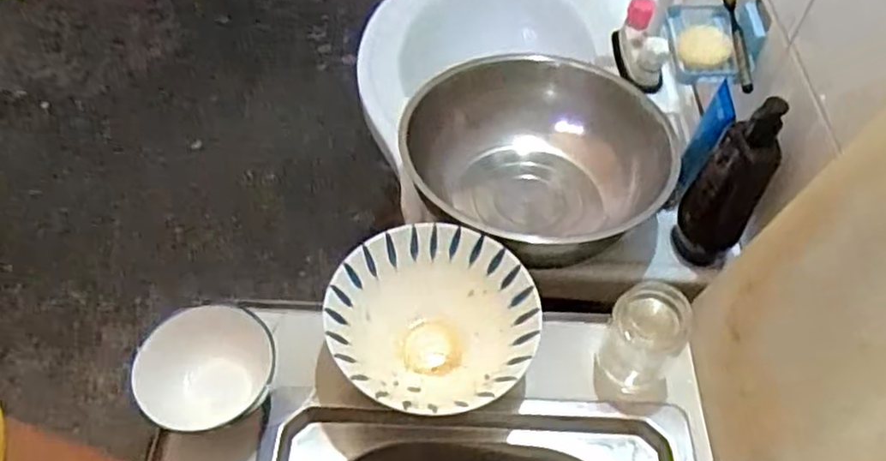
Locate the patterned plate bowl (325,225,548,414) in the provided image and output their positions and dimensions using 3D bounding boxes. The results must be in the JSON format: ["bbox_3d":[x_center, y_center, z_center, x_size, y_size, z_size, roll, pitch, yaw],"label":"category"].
[{"bbox_3d":[-0.011,0.099,0.672,0.190,0.090,0.190,1,54,-1],"label":"patterned plate bowl"}]

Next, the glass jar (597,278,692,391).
[{"bbox_3d":[0.192,0.103,0.660,0.066,0.107,0.060,1,54,-1],"label":"glass jar"}]

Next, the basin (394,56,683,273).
[{"bbox_3d":[0.114,-0.074,0.832,0.278,0.132,0.302,1,54,-1],"label":"basin"}]

